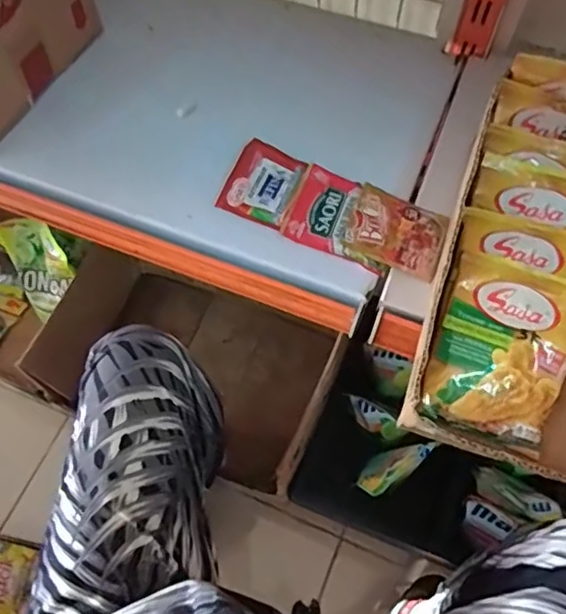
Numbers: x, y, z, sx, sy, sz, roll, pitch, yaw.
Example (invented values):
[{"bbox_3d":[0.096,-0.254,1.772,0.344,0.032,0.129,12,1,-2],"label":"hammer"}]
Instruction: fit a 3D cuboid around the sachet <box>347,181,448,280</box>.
[{"bbox_3d":[0.103,-0.068,0.508,0.083,0.016,0.073,18,65,9],"label":"sachet"}]

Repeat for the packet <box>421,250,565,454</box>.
[{"bbox_3d":[0.165,0.031,0.423,0.095,0.014,0.127,17,82,7],"label":"packet"}]

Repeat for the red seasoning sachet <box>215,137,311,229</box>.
[{"bbox_3d":[-0.018,-0.113,0.528,0.063,0.009,0.081,19,65,10],"label":"red seasoning sachet"}]

